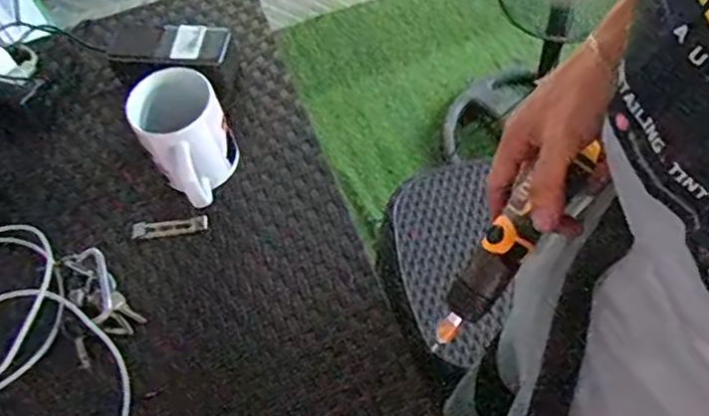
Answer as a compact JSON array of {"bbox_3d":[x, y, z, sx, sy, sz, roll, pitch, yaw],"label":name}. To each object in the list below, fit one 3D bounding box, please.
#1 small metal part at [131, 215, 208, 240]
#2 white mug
[{"bbox_3d":[-0.182,0.019,0.628,0.074,0.006,0.017,-8,58,1],"label":"small metal part"},{"bbox_3d":[-0.160,-0.064,0.619,0.082,0.105,0.110,-28,60,-11],"label":"white mug"}]

